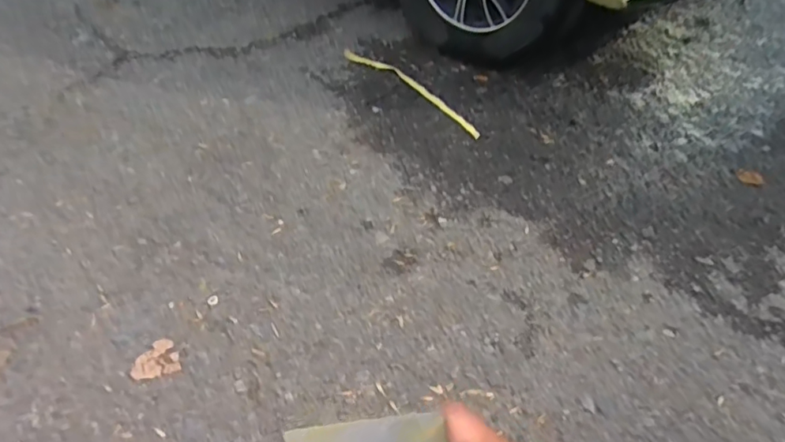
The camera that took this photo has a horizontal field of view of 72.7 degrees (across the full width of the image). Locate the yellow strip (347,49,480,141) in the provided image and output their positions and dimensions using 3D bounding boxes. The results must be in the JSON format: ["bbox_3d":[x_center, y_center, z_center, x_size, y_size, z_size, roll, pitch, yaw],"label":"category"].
[{"bbox_3d":[0.044,-0.324,1.283,0.058,0.009,0.483,-31,53,-26],"label":"yellow strip"}]

